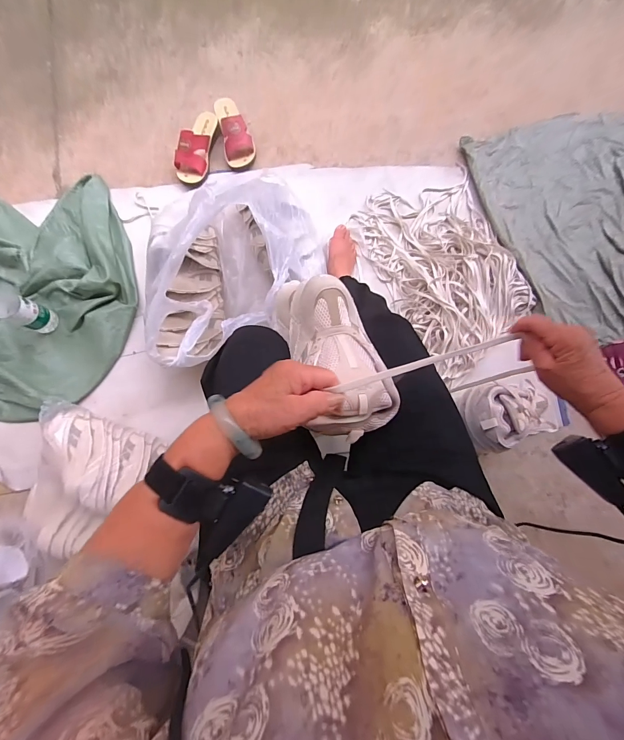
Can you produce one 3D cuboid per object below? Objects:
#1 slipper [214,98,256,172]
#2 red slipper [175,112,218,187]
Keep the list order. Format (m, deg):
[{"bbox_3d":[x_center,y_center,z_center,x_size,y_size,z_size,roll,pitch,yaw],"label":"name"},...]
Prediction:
[{"bbox_3d":[-0.216,-0.671,0.967,0.085,0.069,0.217,-15,76,-5],"label":"slipper"},{"bbox_3d":[-0.320,-0.620,0.955,0.090,0.065,0.220,7,75,1],"label":"red slipper"}]

